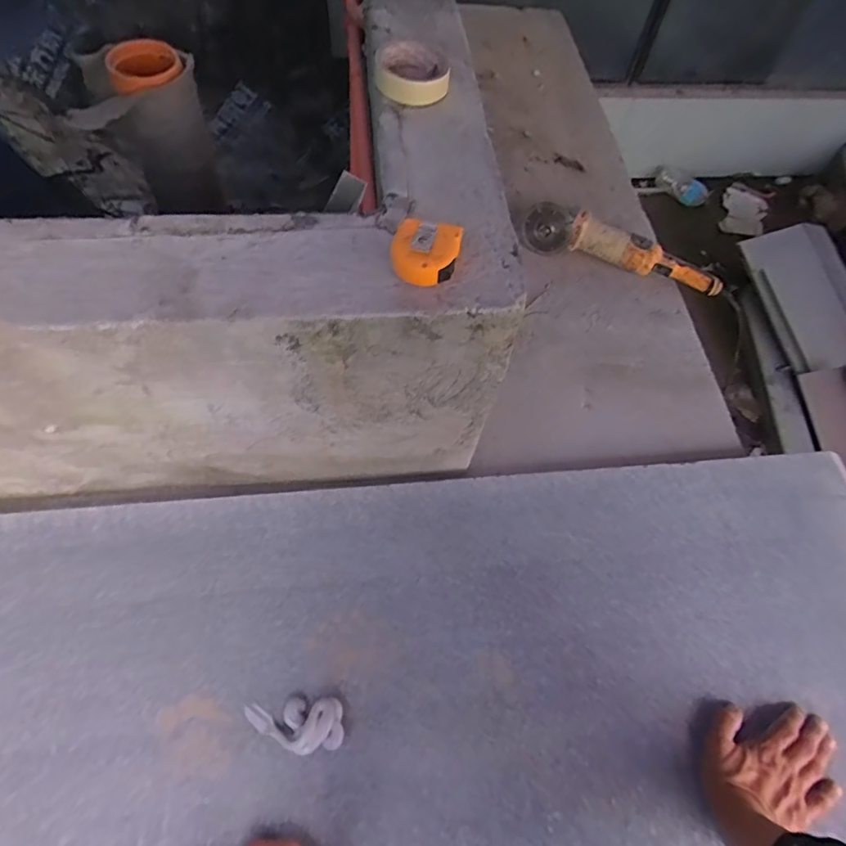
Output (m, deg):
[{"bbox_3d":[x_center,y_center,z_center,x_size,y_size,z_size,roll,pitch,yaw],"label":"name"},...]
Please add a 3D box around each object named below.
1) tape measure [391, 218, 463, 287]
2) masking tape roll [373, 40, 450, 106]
[{"bbox_3d":[0.001,-0.149,0.446,0.059,0.035,0.054,13,62,5],"label":"tape measure"},{"bbox_3d":[-0.012,-0.399,0.579,0.083,0.029,0.089,7,62,2],"label":"masking tape roll"}]

